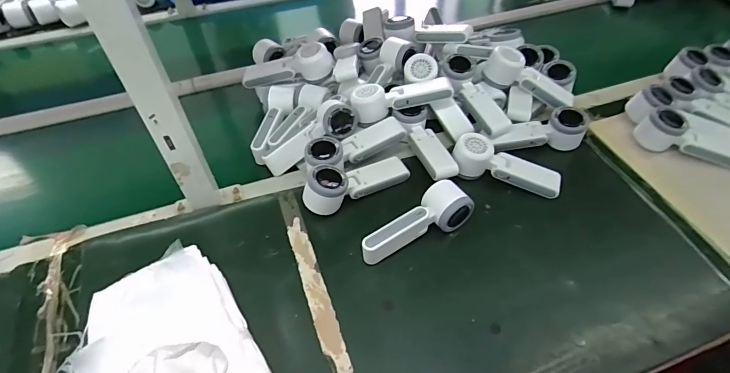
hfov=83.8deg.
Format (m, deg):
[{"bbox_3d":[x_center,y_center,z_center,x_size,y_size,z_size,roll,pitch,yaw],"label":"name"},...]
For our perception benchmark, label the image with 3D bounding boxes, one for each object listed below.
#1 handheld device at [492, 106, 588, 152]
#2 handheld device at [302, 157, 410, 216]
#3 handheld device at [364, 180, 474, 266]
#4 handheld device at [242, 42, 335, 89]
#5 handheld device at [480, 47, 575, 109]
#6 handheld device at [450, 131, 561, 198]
[{"bbox_3d":[0.283,-0.087,0.667,0.149,0.049,0.056,-10,52,-8],"label":"handheld device"},{"bbox_3d":[-0.014,-0.011,0.608,0.165,0.060,0.052,-22,54,-17],"label":"handheld device"},{"bbox_3d":[0.068,0.050,0.559,0.161,0.052,0.056,-25,55,-19],"label":"handheld device"},{"bbox_3d":[-0.142,-0.217,0.754,0.175,0.061,0.054,-8,50,14],"label":"handheld device"},{"bbox_3d":[0.286,-0.178,0.706,0.163,0.056,0.053,27,54,-2],"label":"handheld device"},{"bbox_3d":[0.217,-0.031,0.623,0.166,0.041,0.061,18,53,15],"label":"handheld device"}]

